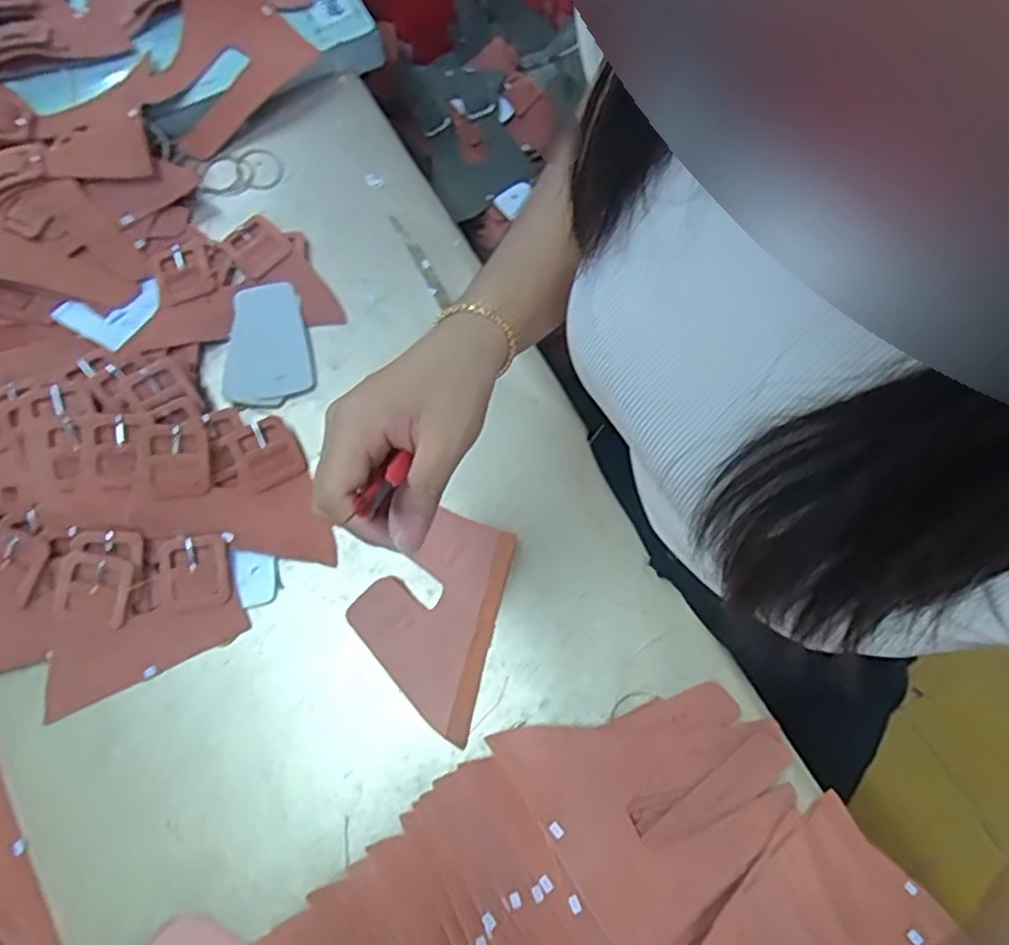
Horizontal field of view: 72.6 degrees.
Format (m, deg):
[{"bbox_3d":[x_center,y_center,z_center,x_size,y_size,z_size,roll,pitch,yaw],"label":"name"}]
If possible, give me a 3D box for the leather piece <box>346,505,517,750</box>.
[{"bbox_3d":[-0.054,0.102,0.503,0.100,0.016,0.148,17,72,8],"label":"leather piece"}]

